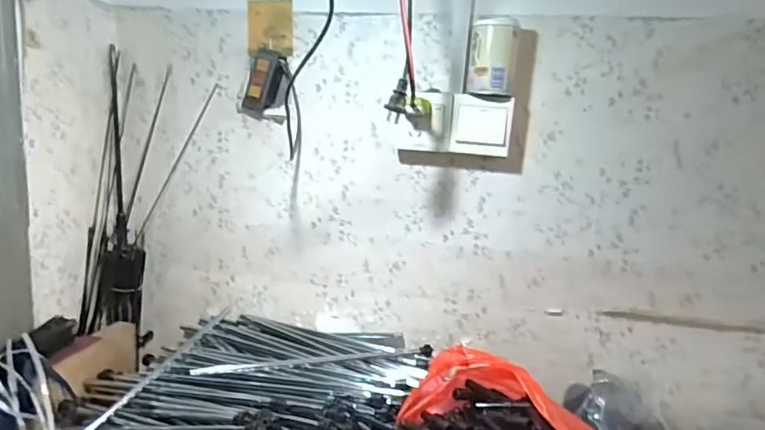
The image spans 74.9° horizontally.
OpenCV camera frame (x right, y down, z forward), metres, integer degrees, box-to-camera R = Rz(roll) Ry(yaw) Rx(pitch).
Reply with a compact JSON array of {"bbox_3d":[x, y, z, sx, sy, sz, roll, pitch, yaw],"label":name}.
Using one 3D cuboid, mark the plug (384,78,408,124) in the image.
[{"bbox_3d":[0.019,-0.140,0.611,0.019,0.056,0.023,9,-13,33],"label":"plug"}]

